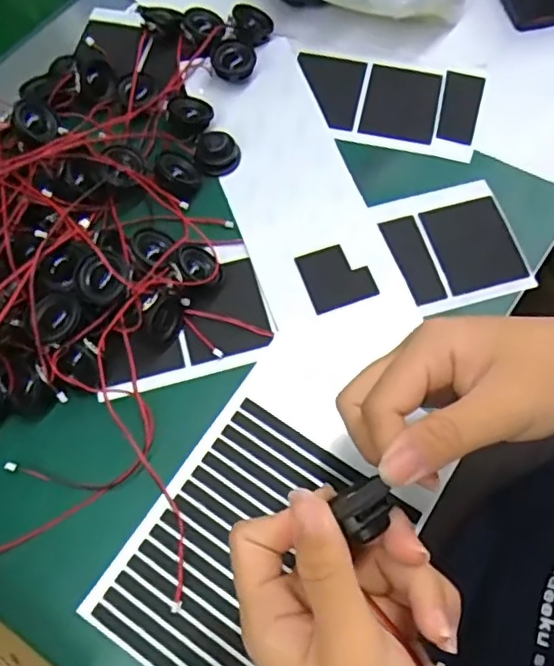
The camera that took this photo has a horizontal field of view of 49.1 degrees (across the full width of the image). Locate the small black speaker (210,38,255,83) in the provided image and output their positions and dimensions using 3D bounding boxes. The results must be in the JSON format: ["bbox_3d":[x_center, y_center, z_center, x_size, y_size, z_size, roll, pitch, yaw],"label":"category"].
[{"bbox_3d":[-0.030,-0.186,0.415,0.030,0.009,0.033,2,66,1],"label":"small black speaker"}]

